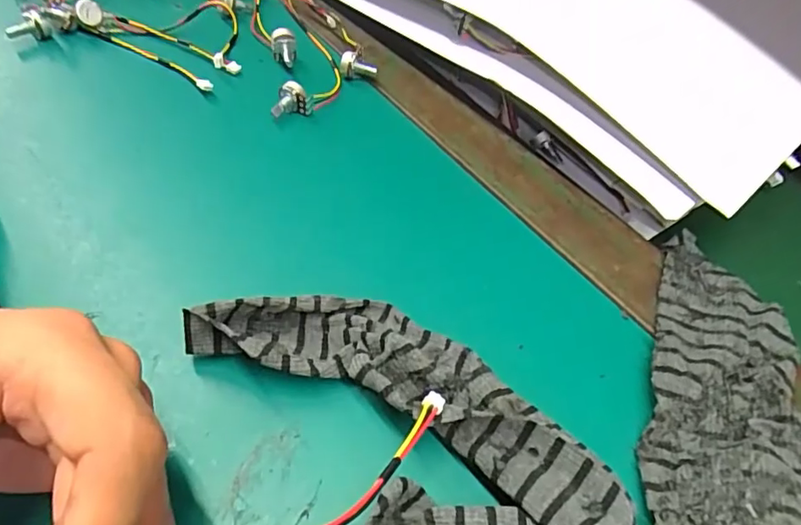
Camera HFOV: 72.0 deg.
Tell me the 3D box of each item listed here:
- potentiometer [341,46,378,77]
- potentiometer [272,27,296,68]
[{"bbox_3d":[-0.027,-0.134,0.370,0.025,0.017,0.016,9,52,1],"label":"potentiometer"},{"bbox_3d":[-0.077,-0.140,0.366,0.015,0.021,0.022,-5,53,-10],"label":"potentiometer"}]

